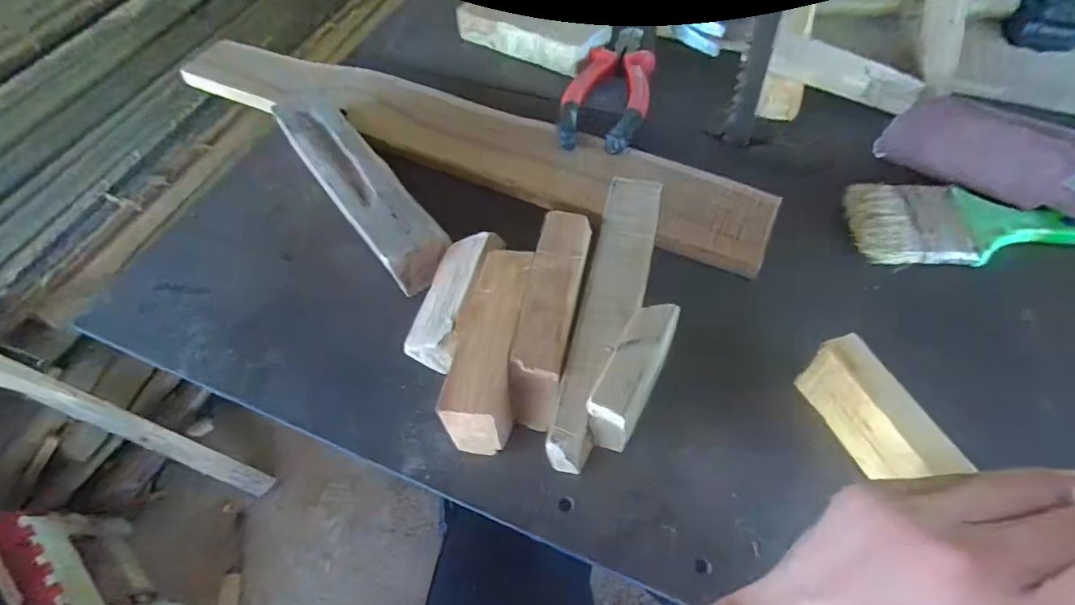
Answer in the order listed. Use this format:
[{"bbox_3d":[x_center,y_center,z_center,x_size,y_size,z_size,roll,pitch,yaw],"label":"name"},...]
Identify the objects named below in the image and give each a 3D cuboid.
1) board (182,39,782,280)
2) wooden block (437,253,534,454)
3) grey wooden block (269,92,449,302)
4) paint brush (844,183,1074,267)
[{"bbox_3d":[-0.072,-0.135,0.400,0.499,0.018,0.076,21,61,17],"label":"board"},{"bbox_3d":[-0.022,0.027,0.268,0.031,0.052,0.099,4,57,6],"label":"wooden block"},{"bbox_3d":[-0.125,-0.083,0.352,0.042,0.033,0.181,-34,61,-17],"label":"grey wooden block"},{"bbox_3d":[0.305,-0.047,0.322,0.194,0.013,0.063,5,58,7],"label":"paint brush"}]

